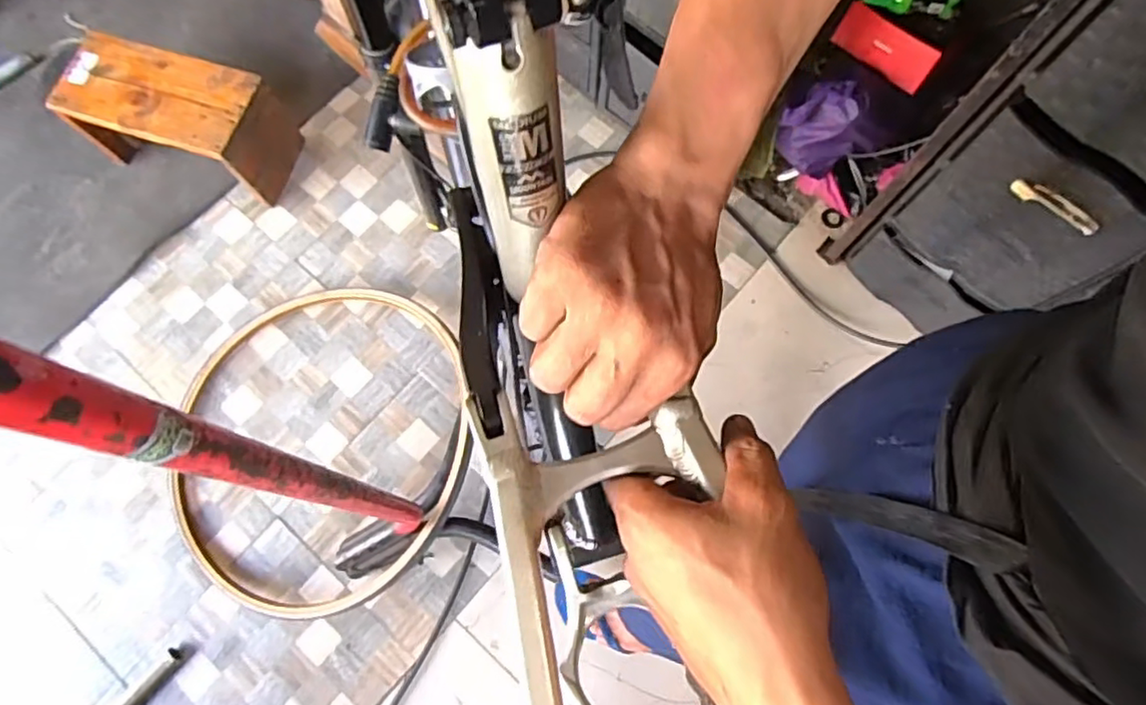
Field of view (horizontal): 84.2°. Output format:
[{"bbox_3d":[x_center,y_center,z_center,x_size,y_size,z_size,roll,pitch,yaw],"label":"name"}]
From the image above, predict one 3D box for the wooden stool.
[{"bbox_3d":[-0.876,-0.512,1.403,0.372,0.252,0.212,15,75,4],"label":"wooden stool"}]

